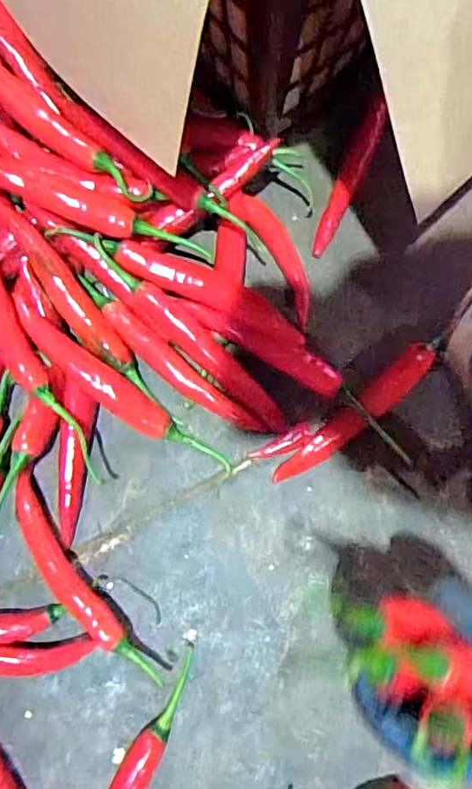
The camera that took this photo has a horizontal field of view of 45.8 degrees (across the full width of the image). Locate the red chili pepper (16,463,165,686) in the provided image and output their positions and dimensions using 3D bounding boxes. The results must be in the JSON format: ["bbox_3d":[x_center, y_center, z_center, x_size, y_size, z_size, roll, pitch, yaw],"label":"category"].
[{"bbox_3d":[-0.099,0.115,0.350,0.023,0.023,0.149,-35,81,-7],"label":"red chili pepper"}]

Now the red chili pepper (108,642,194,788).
[{"bbox_3d":[-0.058,0.221,0.328,0.019,0.023,0.140,26,80,4],"label":"red chili pepper"}]

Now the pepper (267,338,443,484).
[{"bbox_3d":[0.085,0.011,0.379,0.145,0.016,0.019,-41,82,-8],"label":"pepper"}]

